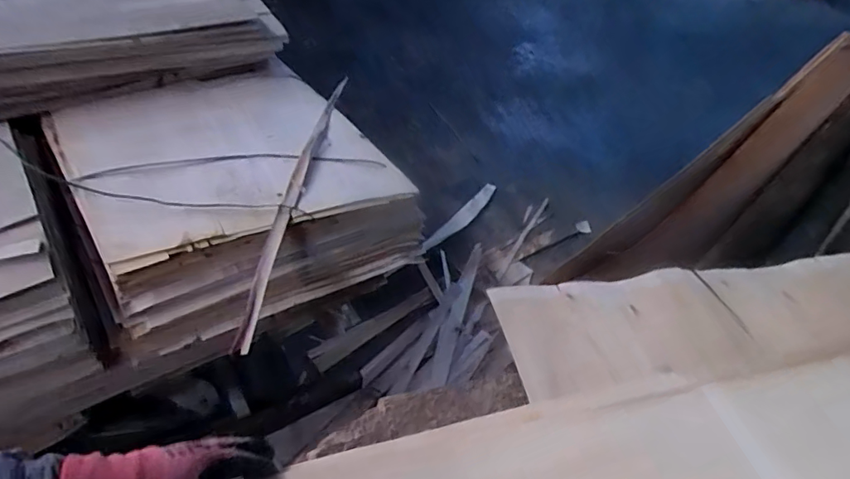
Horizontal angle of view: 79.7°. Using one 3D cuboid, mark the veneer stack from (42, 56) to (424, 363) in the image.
[{"bbox_3d":[-0.398,-0.113,1.149,0.683,0.208,0.694,-21,50,-29],"label":"veneer stack"}]

